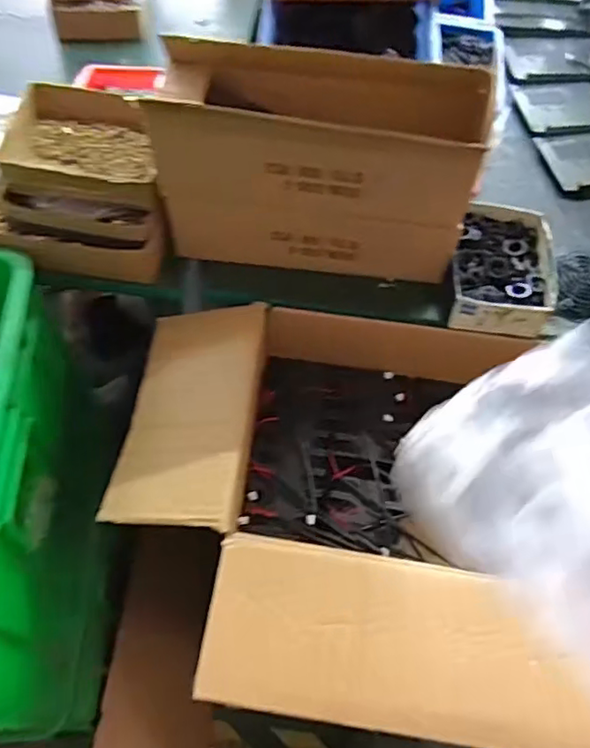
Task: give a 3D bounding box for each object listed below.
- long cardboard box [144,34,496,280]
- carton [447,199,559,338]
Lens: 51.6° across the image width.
[{"bbox_3d":[0.019,-0.207,0.644,0.312,0.200,0.095,8,59,1],"label":"long cardboard box"},{"bbox_3d":[0.242,-0.129,0.715,0.111,0.045,0.174,10,59,2],"label":"carton"}]

